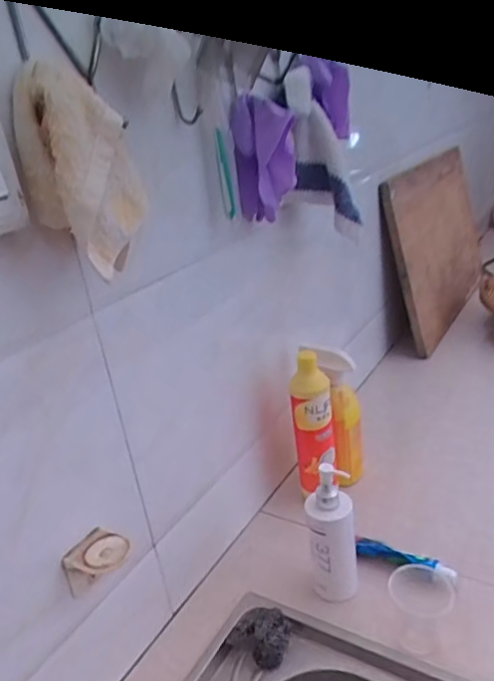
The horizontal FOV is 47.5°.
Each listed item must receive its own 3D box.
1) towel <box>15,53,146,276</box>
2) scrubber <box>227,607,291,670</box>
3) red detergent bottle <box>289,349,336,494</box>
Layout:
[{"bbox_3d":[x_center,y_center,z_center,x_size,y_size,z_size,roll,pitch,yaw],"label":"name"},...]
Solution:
[{"bbox_3d":[-0.132,-0.136,0.455,0.094,0.155,0.067,-15,25,-15],"label":"towel"},{"bbox_3d":[0.018,0.343,0.652,0.060,0.035,0.057,15,32,41],"label":"scrubber"},{"bbox_3d":[0.097,0.116,0.824,0.057,0.205,0.047,-4,24,9],"label":"red detergent bottle"}]

